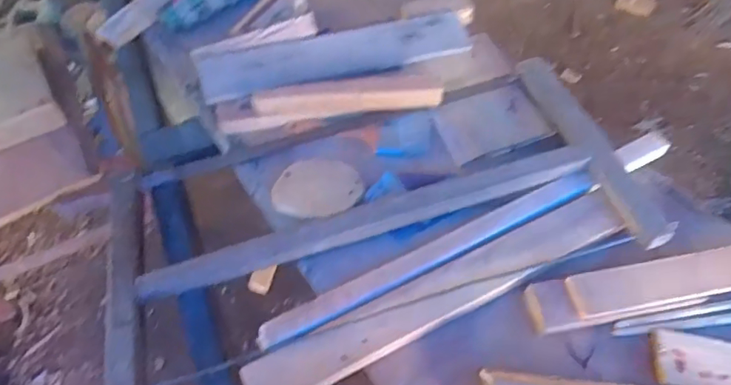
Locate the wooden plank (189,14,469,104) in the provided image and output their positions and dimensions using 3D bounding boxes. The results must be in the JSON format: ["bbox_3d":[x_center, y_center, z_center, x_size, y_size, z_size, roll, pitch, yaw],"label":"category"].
[{"bbox_3d":[-0.040,-0.187,0.732,0.370,0.014,0.076,-11,76,-7],"label":"wooden plank"}]

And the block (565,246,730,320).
[{"bbox_3d":[0.318,0.086,0.540,0.219,0.026,0.042,-9,58,-5],"label":"block"}]

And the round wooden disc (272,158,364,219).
[{"bbox_3d":[-0.057,-0.007,0.637,0.103,0.009,0.084,-4,58,-1],"label":"round wooden disc"}]

